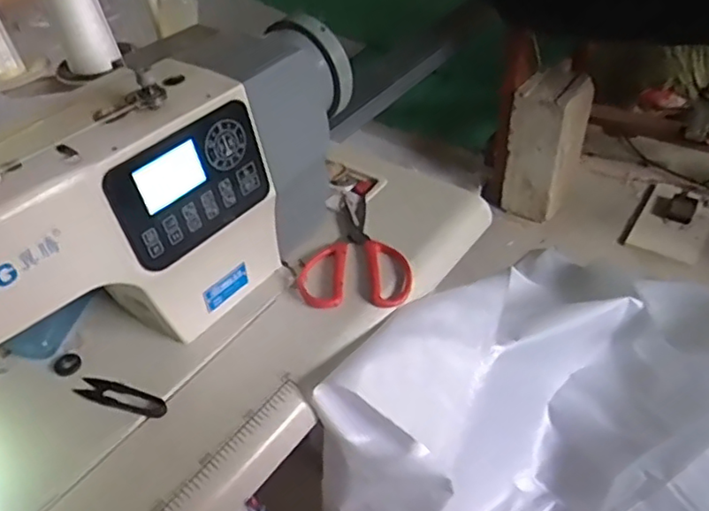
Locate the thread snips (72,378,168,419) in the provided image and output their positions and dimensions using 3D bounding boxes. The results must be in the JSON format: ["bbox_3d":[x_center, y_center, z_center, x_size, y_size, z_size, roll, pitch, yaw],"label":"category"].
[{"bbox_3d":[-0.218,0.132,0.583,0.096,0.005,0.022,11,46,16],"label":"thread snips"}]

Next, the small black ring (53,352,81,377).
[{"bbox_3d":[-0.283,0.107,0.613,0.025,0.004,0.026,-2,44,2],"label":"small black ring"}]

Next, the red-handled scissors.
[{"bbox_3d":[-0.002,-0.015,0.716,0.119,0.018,0.196,-3,44,1],"label":"red-handled scissors"}]

